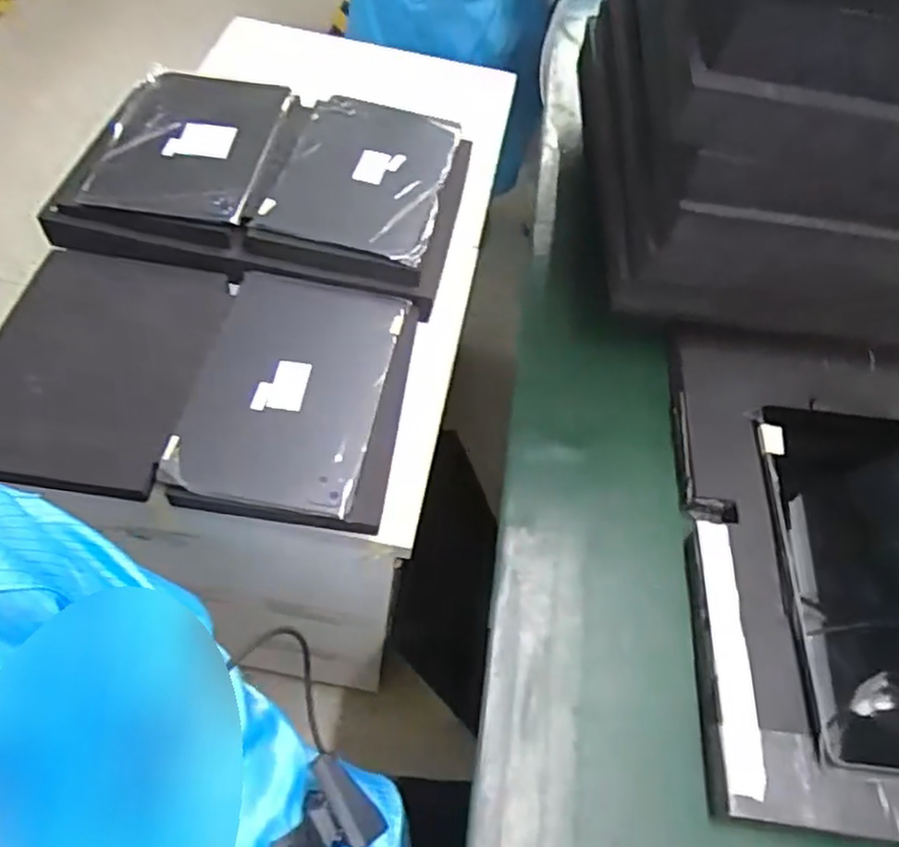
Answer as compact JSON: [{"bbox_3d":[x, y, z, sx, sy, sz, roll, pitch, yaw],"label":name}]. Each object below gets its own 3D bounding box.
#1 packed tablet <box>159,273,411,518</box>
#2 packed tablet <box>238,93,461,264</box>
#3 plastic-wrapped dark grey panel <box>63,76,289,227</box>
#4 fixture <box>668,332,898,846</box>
[{"bbox_3d":[-0.146,-0.040,0.664,0.170,0.020,0.257,12,54,-6],"label":"packed tablet"},{"bbox_3d":[-0.103,-0.289,0.796,0.200,0.033,0.252,10,57,5],"label":"packed tablet"},{"bbox_3d":[-0.297,-0.325,0.804,0.196,0.027,0.265,7,53,-1],"label":"plastic-wrapped dark grey panel"},{"bbox_3d":[0.302,0.089,0.492,0.265,0.024,0.353,8,56,-3],"label":"fixture"}]

